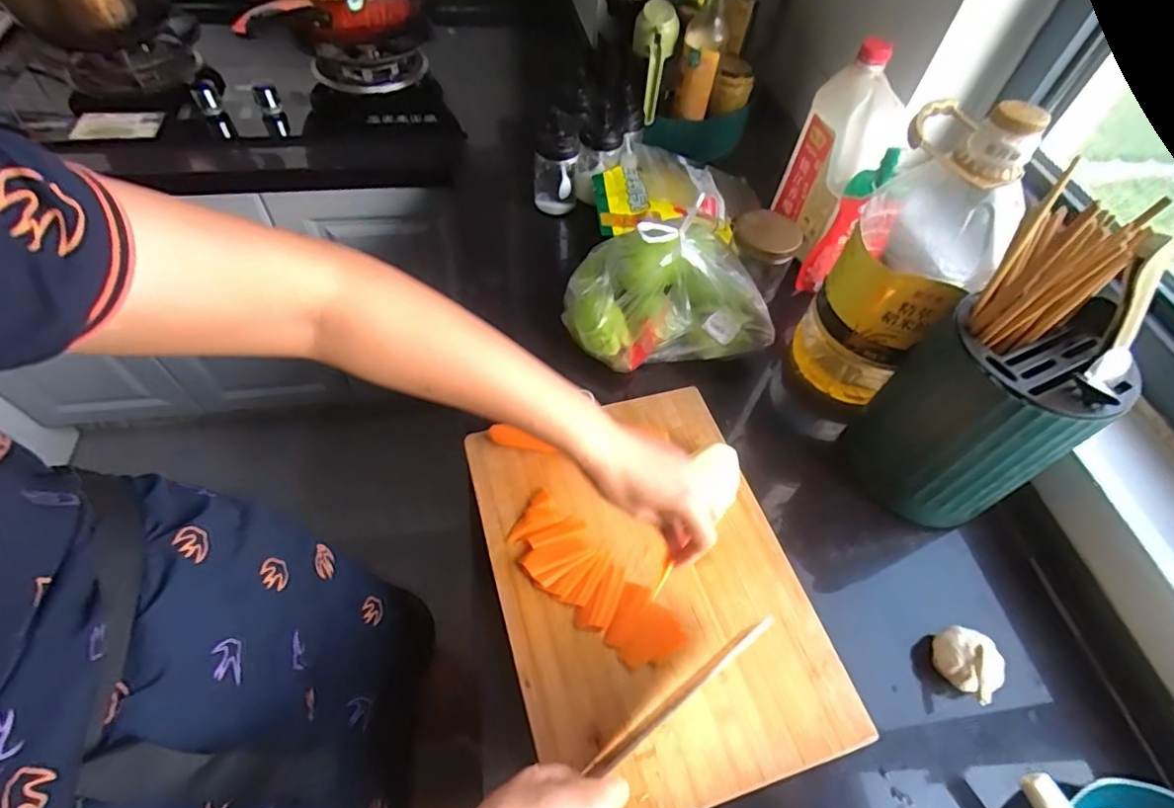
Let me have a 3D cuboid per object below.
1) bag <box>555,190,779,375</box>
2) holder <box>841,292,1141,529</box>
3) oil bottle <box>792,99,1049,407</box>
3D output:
[{"bbox_3d":[0.105,-0.144,0.657,0.249,0.139,0.169,7,55,0],"label":"bag"},{"bbox_3d":[0.370,0.010,0.539,0.135,0.185,0.141,-21,60,-19],"label":"holder"},{"bbox_3d":[0.332,-0.144,0.599,0.124,0.306,0.145,25,57,12],"label":"oil bottle"}]

